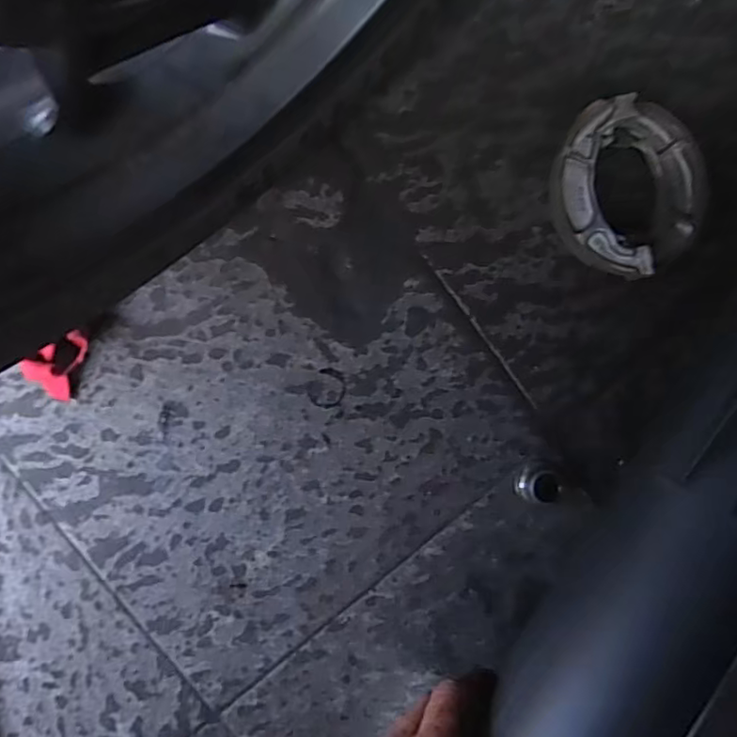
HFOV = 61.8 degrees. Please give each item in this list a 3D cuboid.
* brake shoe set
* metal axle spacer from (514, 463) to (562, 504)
[{"bbox_3d":[0.185,-0.127,0.432,0.106,0.039,0.115,0,90,-8],"label":"brake shoe set"},{"bbox_3d":[0.119,0.081,0.432,0.027,0.020,0.025,0,90,-8],"label":"metal axle spacer"}]

